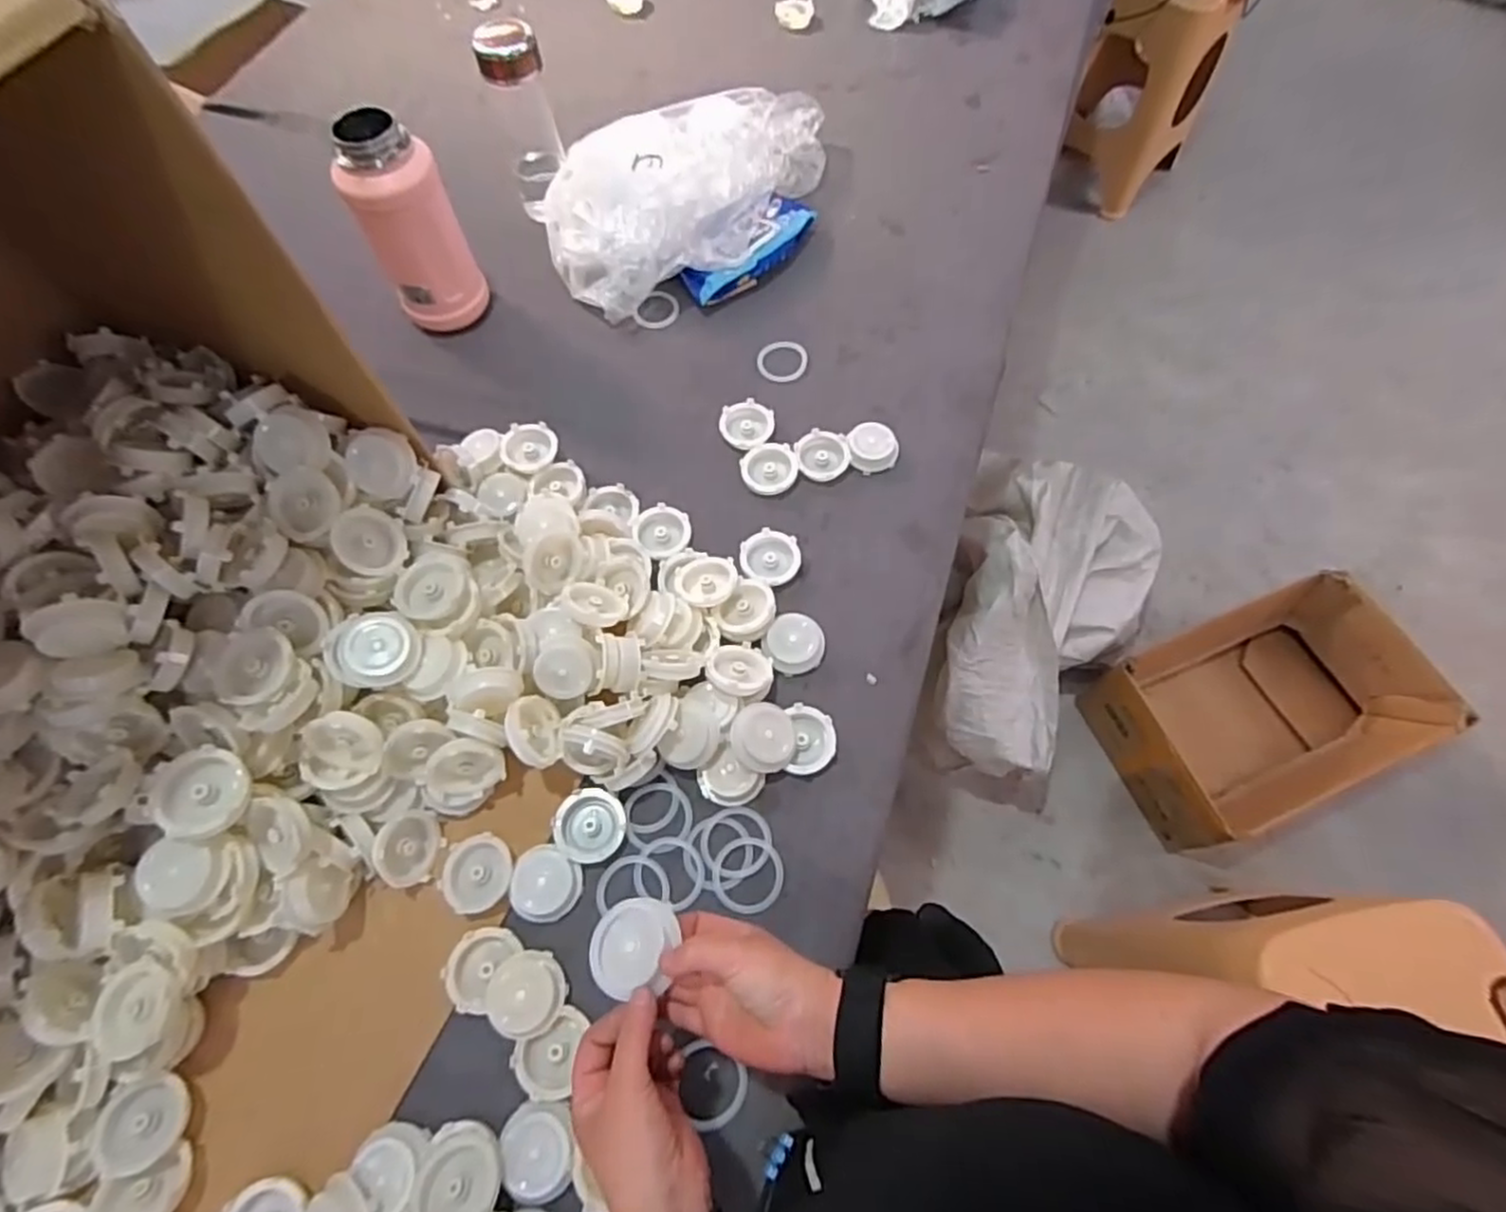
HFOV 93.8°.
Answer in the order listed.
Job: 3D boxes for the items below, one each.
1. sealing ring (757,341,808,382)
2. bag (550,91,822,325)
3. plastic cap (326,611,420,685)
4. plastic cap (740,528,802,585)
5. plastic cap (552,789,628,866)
[{"bbox_3d":[0.035,-0.284,0.815,0.058,0.004,0.066,-10,66,-6],"label":"sealing ring"},{"bbox_3d":[-0.087,-0.546,0.891,0.252,0.091,0.429,30,68,12],"label":"bag"},{"bbox_3d":[-0.300,0.034,0.557,0.067,0.023,0.061,-19,76,-16],"label":"plastic cap"},{"bbox_3d":[0.018,-0.048,0.697,0.057,0.014,0.054,1,65,-1],"label":"plastic cap"},{"bbox_3d":[-0.136,0.184,0.590,0.058,0.013,0.057,1,65,-1],"label":"plastic cap"}]

